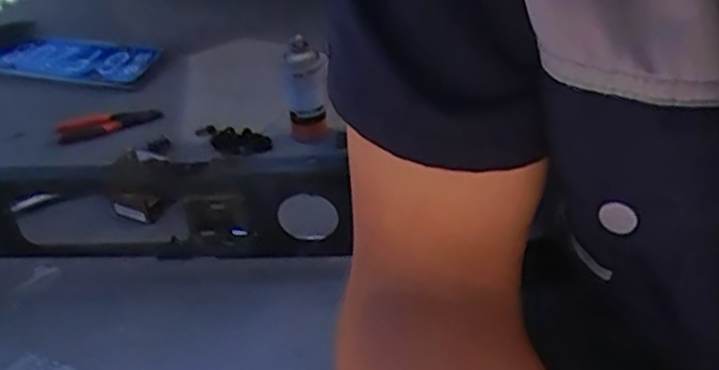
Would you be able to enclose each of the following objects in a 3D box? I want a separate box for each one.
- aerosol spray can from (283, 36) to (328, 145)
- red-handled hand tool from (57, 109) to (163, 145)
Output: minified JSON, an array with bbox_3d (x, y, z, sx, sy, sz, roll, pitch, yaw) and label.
[{"bbox_3d":[-0.094,-0.164,1.223,0.070,0.169,0.063,-4,39,1],"label":"aerosol spray can"},{"bbox_3d":[-0.453,-0.112,1.305,0.187,0.032,0.046,-18,40,-18],"label":"red-handled hand tool"}]

